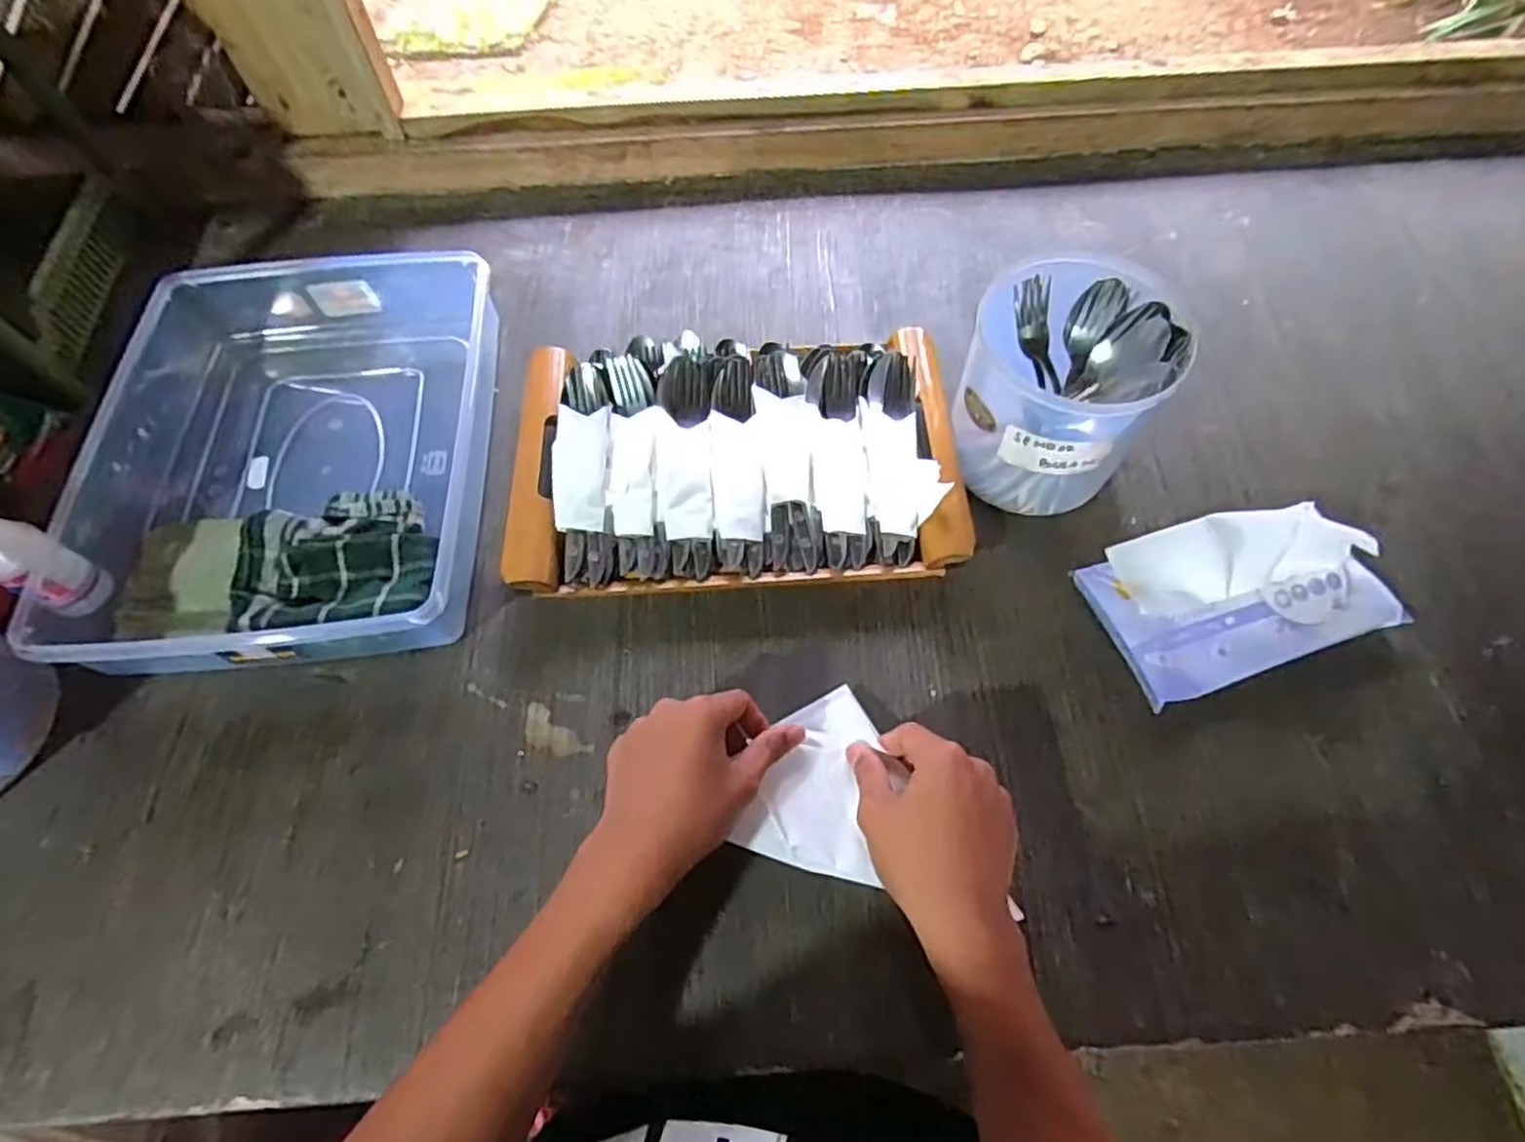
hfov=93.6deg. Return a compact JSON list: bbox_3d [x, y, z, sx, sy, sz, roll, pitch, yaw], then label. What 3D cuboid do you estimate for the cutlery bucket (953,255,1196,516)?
[{"bbox_3d":[0.215,-0.130,0.534,0.126,0.125,0.132,0,62,1],"label":"cutlery bucket"}]

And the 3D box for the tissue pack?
[{"bbox_3d":[0.337,0.012,0.500,0.187,0.064,0.108,-16,63,-7],"label":"tissue pack"}]

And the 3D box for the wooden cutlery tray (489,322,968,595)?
[{"bbox_3d":[-0.021,-0.094,0.562,0.335,0.081,0.219,-4,62,-1],"label":"wooden cutlery tray"}]

